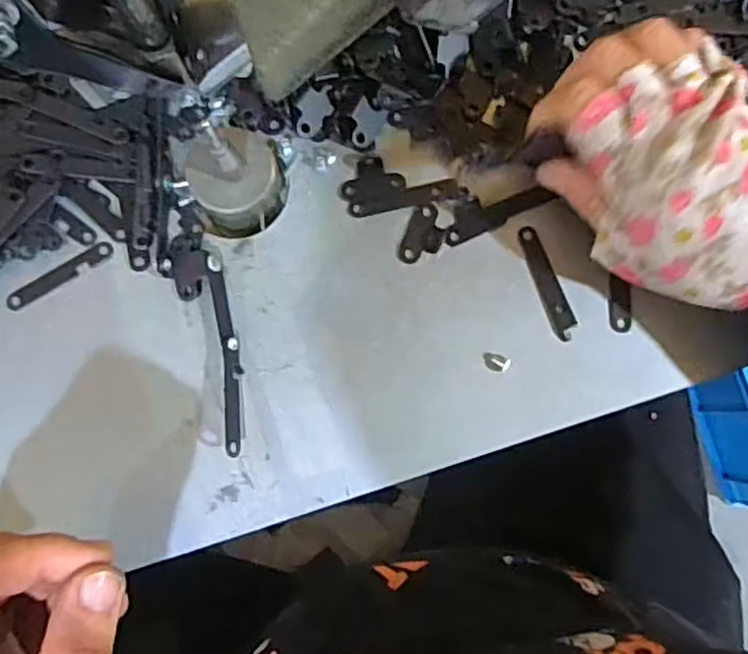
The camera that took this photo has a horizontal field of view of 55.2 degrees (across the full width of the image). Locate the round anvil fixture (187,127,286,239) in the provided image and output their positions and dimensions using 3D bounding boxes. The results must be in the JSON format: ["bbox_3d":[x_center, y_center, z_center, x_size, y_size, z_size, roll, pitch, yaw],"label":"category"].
[{"bbox_3d":[-0.062,-0.065,0.307,0.039,0.036,0.043,-8,86,0],"label":"round anvil fixture"}]

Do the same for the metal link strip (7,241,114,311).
[{"bbox_3d":[-0.142,-0.023,0.322,0.051,0.004,0.008,-31,87,-2],"label":"metal link strip"}]

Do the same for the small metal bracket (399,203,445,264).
[{"bbox_3d":[0.023,-0.041,0.323,0.016,0.004,0.028,24,87,2],"label":"small metal bracket"}]

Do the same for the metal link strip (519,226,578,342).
[{"bbox_3d":[0.078,-0.020,0.324,0.011,0.004,0.053,-22,82,2],"label":"metal link strip"}]

